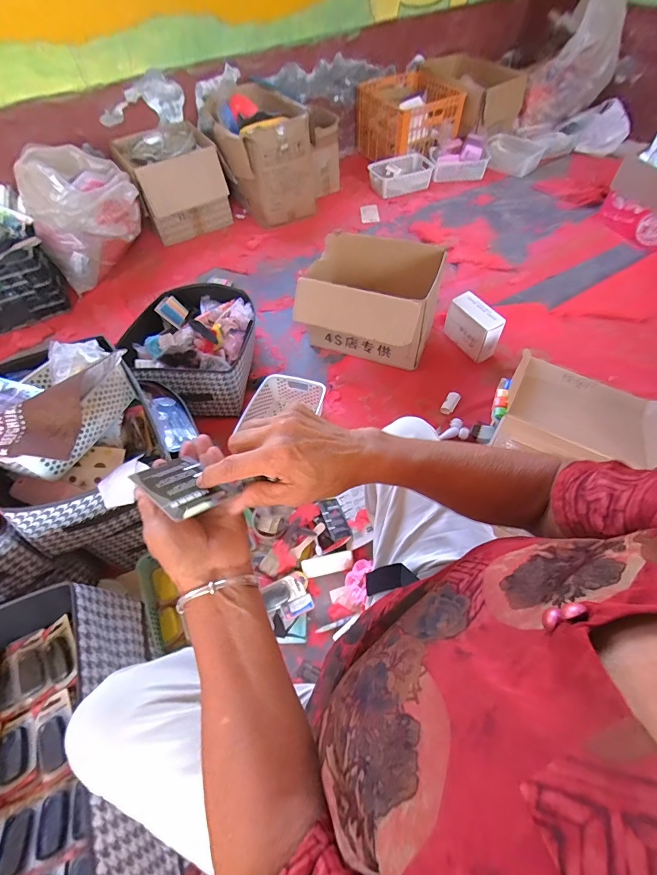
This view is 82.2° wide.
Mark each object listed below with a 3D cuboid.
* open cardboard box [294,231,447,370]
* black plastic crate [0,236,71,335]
[{"bbox_3d":[0.125,-0.429,1.225,0.411,0.282,0.323,16,59,14],"label":"open cardboard box"},{"bbox_3d":[-1.216,-0.537,1.387,0.406,0.234,0.202,-26,59,-13],"label":"black plastic crate"}]

